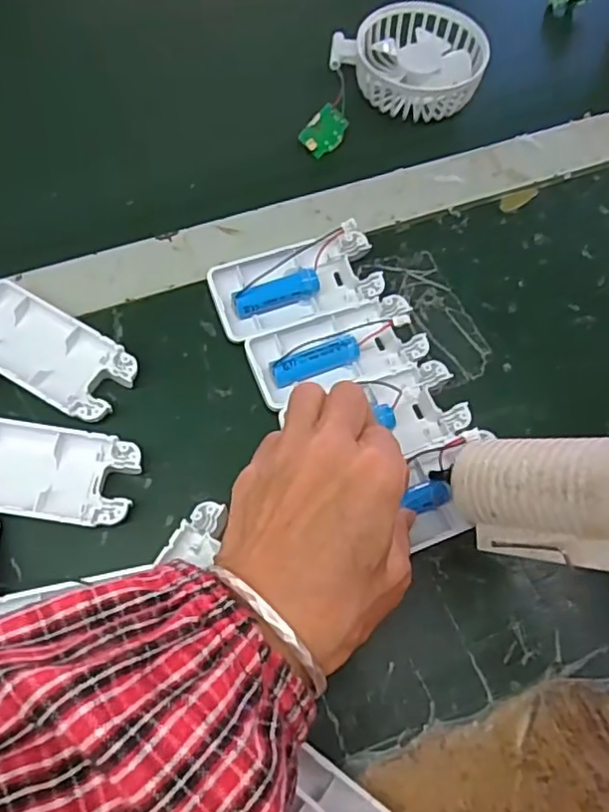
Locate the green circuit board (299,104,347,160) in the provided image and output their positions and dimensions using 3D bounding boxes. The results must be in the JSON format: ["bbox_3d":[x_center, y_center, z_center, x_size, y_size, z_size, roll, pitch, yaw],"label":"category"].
[{"bbox_3d":[0.014,-0.183,0.417,0.024,0.007,0.032,37,92,-22],"label":"green circuit board"}]

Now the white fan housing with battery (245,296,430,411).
[{"bbox_3d":[0.018,-0.029,0.340,0.093,0.017,0.044,-18,69,-11],"label":"white fan housing with battery"}]

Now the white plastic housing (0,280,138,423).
[{"bbox_3d":[-0.136,-0.028,0.328,0.093,0.016,0.045,29,68,9],"label":"white plastic housing"}]

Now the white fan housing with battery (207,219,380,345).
[{"bbox_3d":[-0.004,-0.068,0.352,0.093,0.020,0.047,-20,69,-11],"label":"white fan housing with battery"}]

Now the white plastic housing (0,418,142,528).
[{"bbox_3d":[-0.129,0.032,0.304,0.093,0.014,0.046,7,66,0],"label":"white plastic housing"}]

